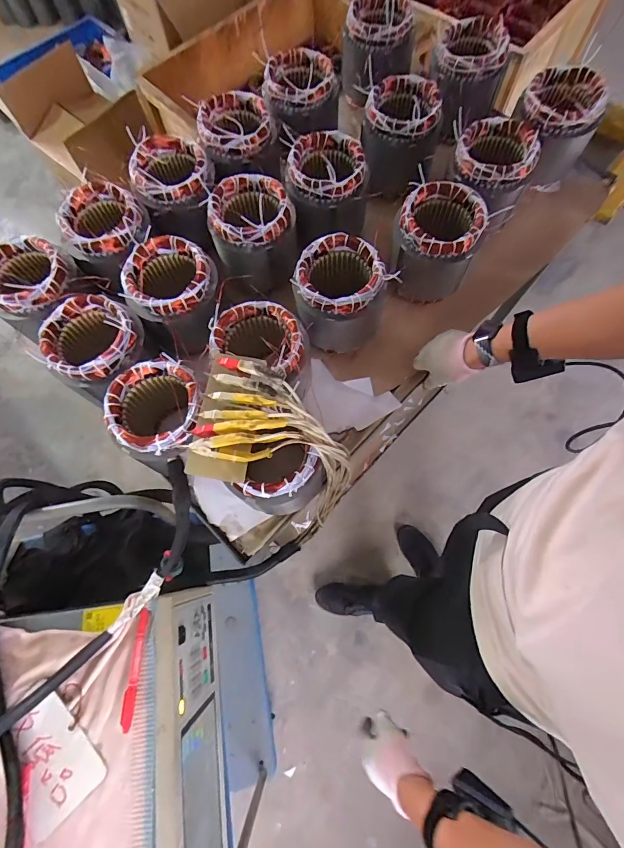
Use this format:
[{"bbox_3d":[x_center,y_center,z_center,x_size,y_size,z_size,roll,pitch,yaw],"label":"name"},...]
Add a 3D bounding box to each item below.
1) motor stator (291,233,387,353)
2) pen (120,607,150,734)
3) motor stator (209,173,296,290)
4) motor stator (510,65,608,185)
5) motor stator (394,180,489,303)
[{"bbox_3d":[0.050,-0.218,0.698,0.143,0.167,0.138,0,72,-2],"label":"motor stator"},{"bbox_3d":[-0.234,0.322,0.517,0.014,0.012,0.137,1,72,-1],"label":"pen"},{"bbox_3d":[-0.110,-0.359,0.735,0.152,0.139,0.147,-3,73,-3],"label":"motor stator"},{"bbox_3d":[0.478,-0.589,0.780,0.144,0.138,0.144,13,73,2],"label":"motor stator"},{"bbox_3d":[0.218,-0.325,0.724,0.145,0.153,0.154,11,72,2],"label":"motor stator"}]

